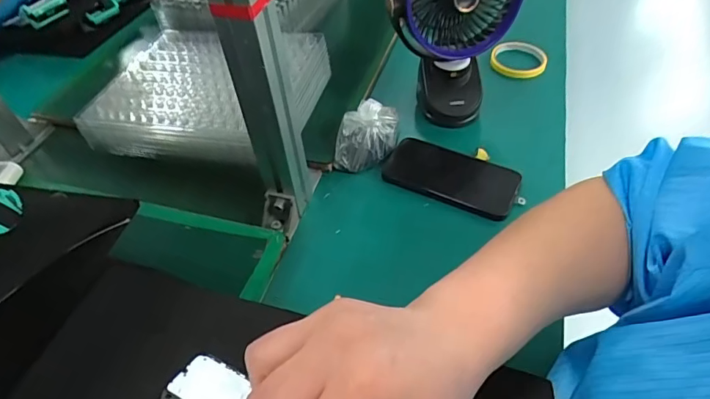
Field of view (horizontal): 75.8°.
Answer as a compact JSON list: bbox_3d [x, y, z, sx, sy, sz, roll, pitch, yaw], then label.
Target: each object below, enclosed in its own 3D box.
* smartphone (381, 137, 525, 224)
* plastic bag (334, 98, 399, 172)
[{"bbox_3d":[0.118,-0.030,0.570,0.162,0.013,0.083,22,61,18],"label":"smartphone"},{"bbox_3d":[0.015,-0.086,0.587,0.078,0.069,0.077,1,49,5],"label":"plastic bag"}]

